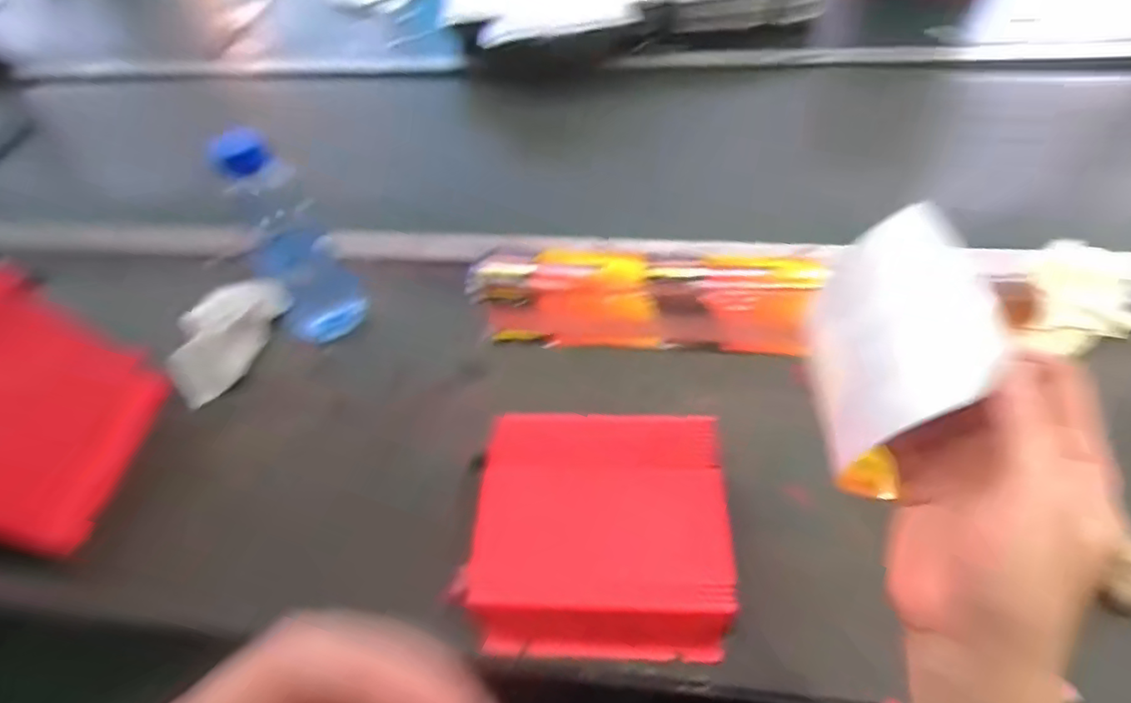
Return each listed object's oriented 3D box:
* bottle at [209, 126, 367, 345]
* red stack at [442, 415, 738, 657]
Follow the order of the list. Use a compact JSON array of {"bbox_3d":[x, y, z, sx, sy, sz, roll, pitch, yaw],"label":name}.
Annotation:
[{"bbox_3d":[-0.268,-0.106,0.570,0.076,0.215,0.063,-31,55,-19],"label":"bottle"},{"bbox_3d":[0.025,0.132,0.428,0.173,0.078,0.150,-1,51,4],"label":"red stack"}]

